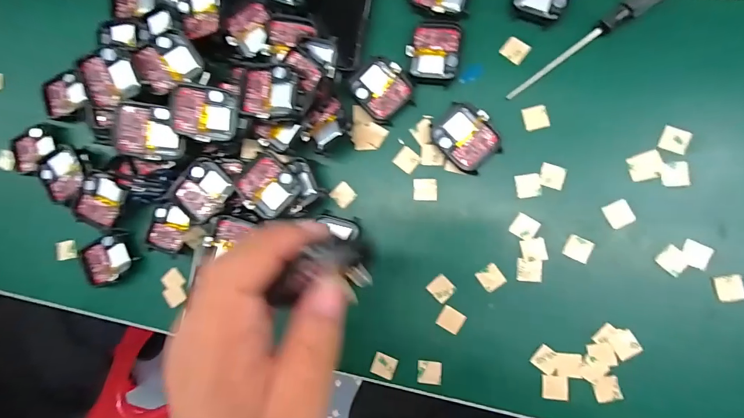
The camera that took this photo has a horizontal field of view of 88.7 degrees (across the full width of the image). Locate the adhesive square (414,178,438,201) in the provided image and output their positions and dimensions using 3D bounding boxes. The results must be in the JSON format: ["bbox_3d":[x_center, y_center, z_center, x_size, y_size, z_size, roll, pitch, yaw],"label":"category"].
[{"bbox_3d":[0.039,-0.014,0.275,0.017,0.004,0.016,3,88,10],"label":"adhesive square"}]

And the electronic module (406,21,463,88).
[{"bbox_3d":[0.045,-0.113,0.273,0.036,0.006,0.045,7,89,10],"label":"electronic module"}]

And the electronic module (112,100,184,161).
[{"bbox_3d":[-0.151,-0.053,0.259,0.041,0.007,0.037,4,94,-33],"label":"electronic module"}]

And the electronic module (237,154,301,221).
[{"bbox_3d":[-0.074,-0.016,0.270,0.040,0.011,0.037,39,94,9],"label":"electronic module"}]

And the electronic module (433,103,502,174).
[{"bbox_3d":[0.066,-0.050,0.268,0.037,0.010,0.045,-42,82,6],"label":"electronic module"}]

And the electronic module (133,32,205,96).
[{"bbox_3d":[-0.142,-0.102,0.265,0.040,0.007,0.037,-39,99,-15],"label":"electronic module"}]

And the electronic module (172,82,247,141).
[{"bbox_3d":[-0.114,-0.066,0.264,0.047,0.006,0.037,5,91,-19],"label":"electronic module"}]

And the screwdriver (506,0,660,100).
[{"bbox_3d":[0.150,-0.116,0.256,0.130,0.010,0.013,-37,82,6],"label":"screwdriver"}]

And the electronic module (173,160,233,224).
[{"bbox_3d":[-0.123,-0.012,0.278,0.036,0.009,0.038,41,95,9],"label":"electronic module"}]

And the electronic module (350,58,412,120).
[{"bbox_3d":[0.007,-0.089,0.280,0.037,0.006,0.039,-43,82,6],"label":"electronic module"}]

